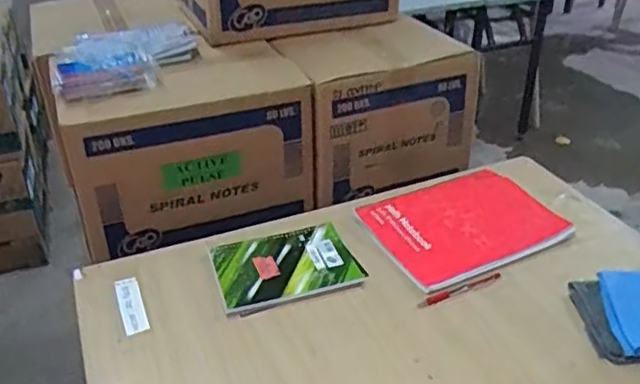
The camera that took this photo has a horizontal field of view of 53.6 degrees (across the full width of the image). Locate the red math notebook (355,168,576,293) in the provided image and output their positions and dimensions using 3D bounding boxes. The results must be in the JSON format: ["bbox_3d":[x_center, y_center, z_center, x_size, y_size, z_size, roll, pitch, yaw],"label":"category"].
[{"bbox_3d":[0.226,0.042,1.005,0.285,0.013,0.229,-17,36,-23],"label":"red math notebook"}]

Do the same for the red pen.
[{"bbox_3d":[0.195,0.136,0.878,0.135,0.005,0.016,-15,35,-21],"label":"red pen"}]

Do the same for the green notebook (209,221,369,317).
[{"bbox_3d":[-0.052,0.101,0.926,0.201,0.011,0.151,-12,34,-17],"label":"green notebook"}]

